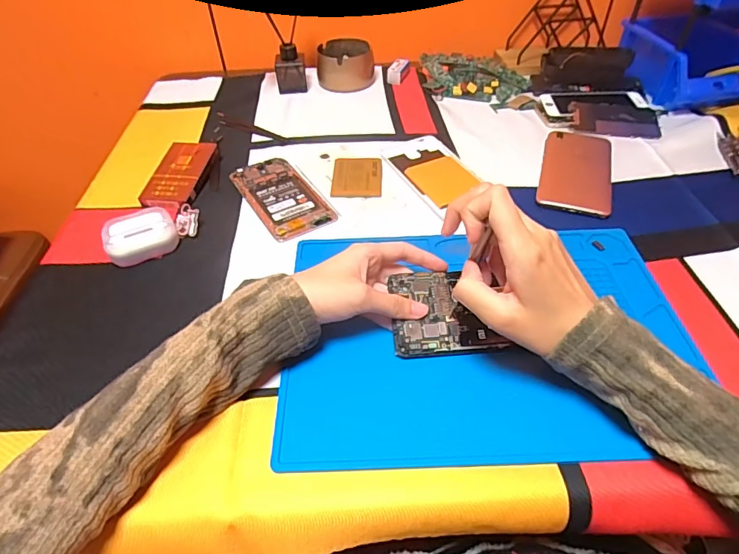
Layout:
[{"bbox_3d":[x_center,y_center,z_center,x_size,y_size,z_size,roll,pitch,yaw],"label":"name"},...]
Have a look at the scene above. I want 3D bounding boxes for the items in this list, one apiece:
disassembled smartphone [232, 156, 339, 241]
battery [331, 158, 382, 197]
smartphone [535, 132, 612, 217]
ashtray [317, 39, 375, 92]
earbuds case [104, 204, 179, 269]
[{"bbox_3d":[-0.098,-0.091,0.516,0.069,0.005,0.140,-26,51,-20],"label":"disassembled smartphone"},{"bbox_3d":[-0.014,-0.112,0.529,0.055,0.009,0.066,-1,47,2],"label":"battery"},{"bbox_3d":[0.234,-0.122,0.533,0.075,0.006,0.158,13,49,14],"label":"smartphone"},{"bbox_3d":[-0.037,-0.325,0.719,0.084,0.045,0.088,-6,47,-3],"label":"ashtray"},{"bbox_3d":[-0.225,-0.040,0.463,0.064,0.030,0.050,-28,52,-22],"label":"earbuds case"}]

